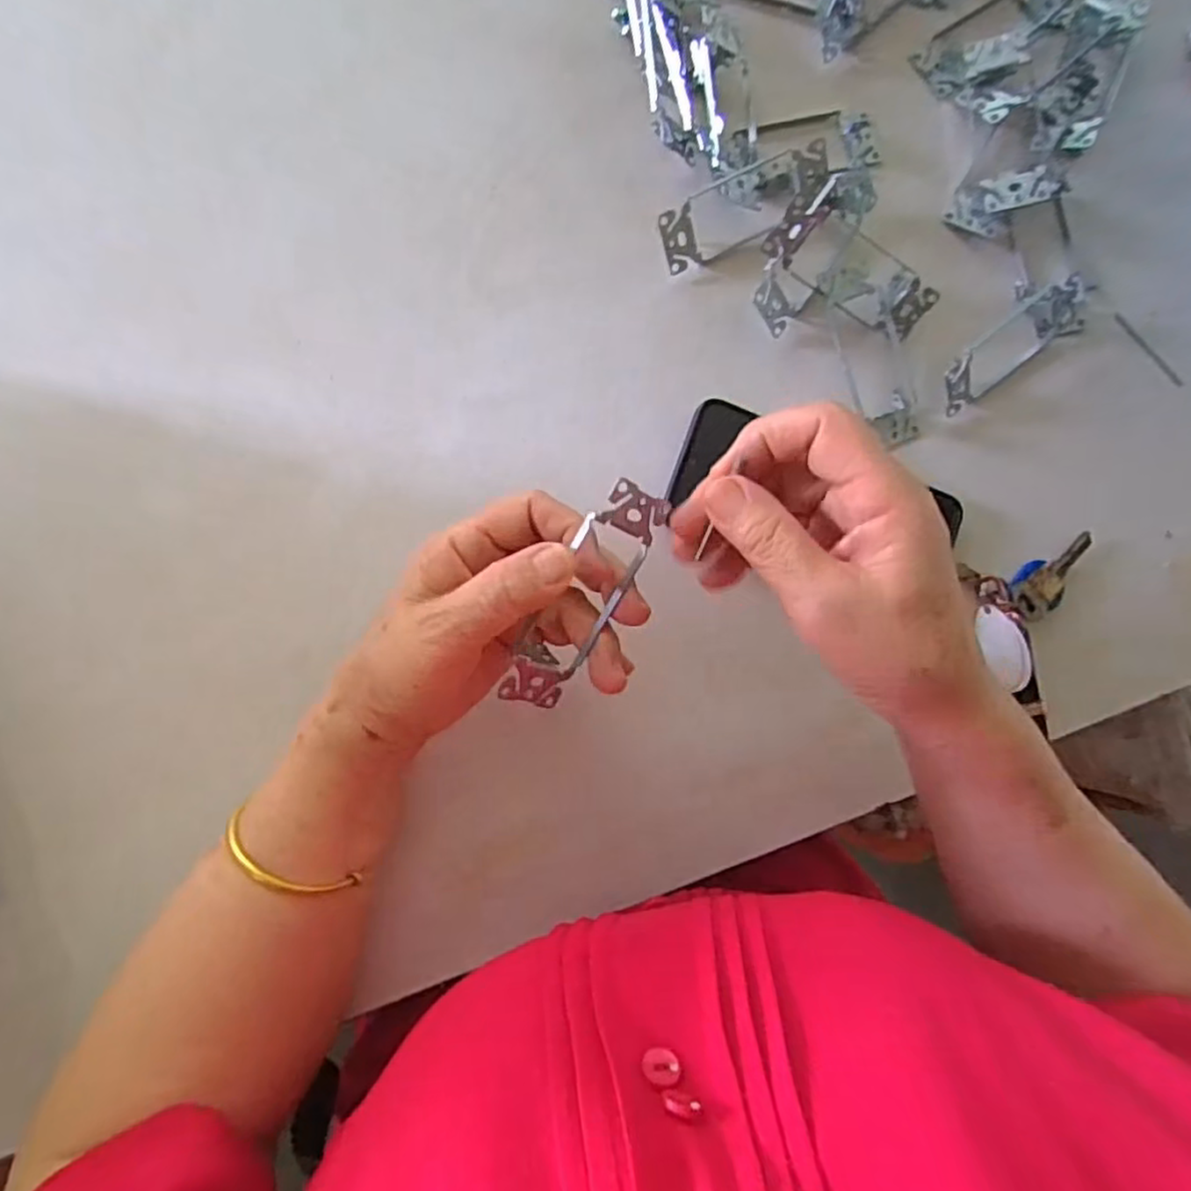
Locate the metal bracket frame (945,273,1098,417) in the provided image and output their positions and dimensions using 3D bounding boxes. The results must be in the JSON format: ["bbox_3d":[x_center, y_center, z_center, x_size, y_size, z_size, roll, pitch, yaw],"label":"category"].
[{"bbox_3d":[0.259,-0.156,0.421,0.129,0.021,0.032,-34,91,-7],"label":"metal bracket frame"}]

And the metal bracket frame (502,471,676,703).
[{"bbox_3d":[-0.004,0.001,0.306,0.031,0.026,0.107,26,107,-4],"label":"metal bracket frame"}]

